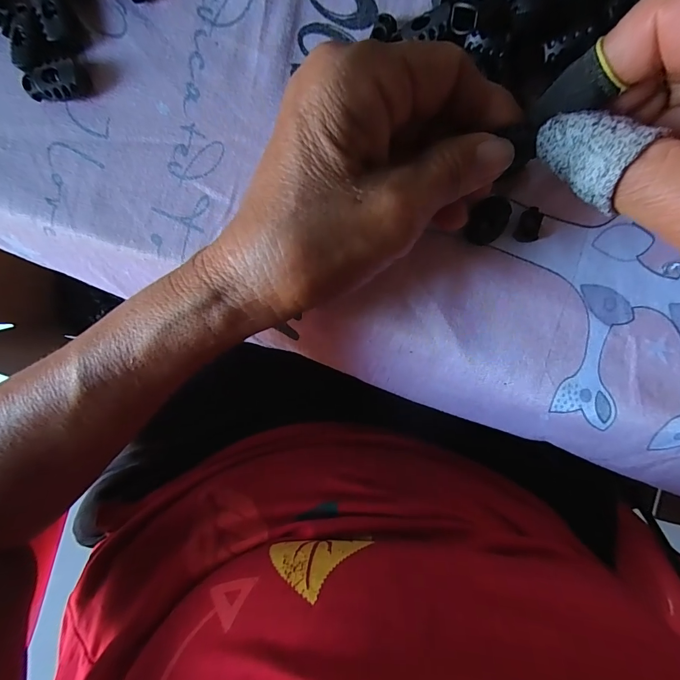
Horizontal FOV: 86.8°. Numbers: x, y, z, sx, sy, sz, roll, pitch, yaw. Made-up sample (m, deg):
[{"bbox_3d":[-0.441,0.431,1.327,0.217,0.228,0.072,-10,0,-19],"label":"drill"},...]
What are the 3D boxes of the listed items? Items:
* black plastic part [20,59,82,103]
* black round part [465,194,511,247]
[{"bbox_3d":[-0.139,-0.124,0.174,0.026,0.007,0.015,-13,95,5],"label":"black plastic part"},{"bbox_3d":[0.071,-0.057,0.172,0.017,0.008,0.022,14,98,1],"label":"black round part"}]

